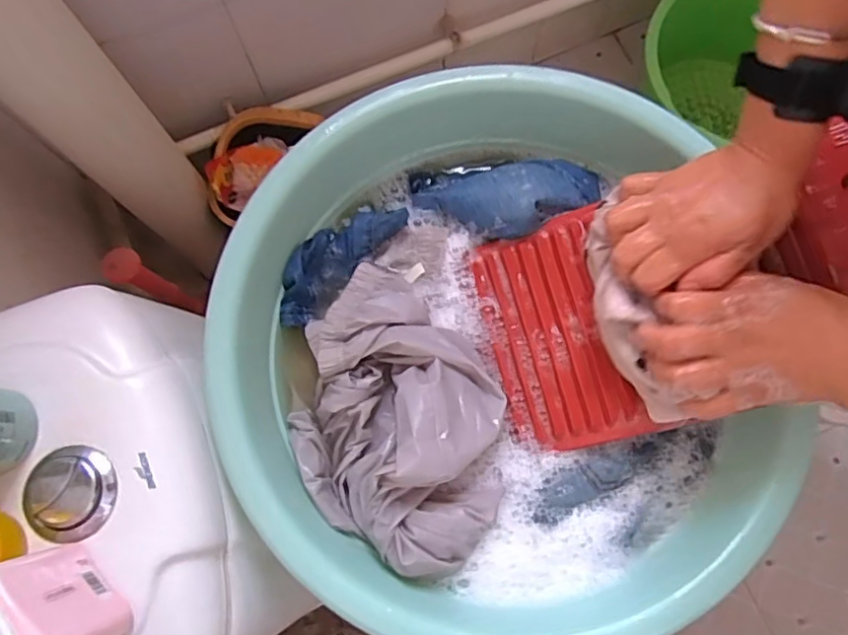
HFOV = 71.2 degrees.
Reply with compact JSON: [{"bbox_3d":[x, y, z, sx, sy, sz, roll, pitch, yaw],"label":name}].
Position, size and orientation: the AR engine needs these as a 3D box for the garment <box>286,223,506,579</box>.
[{"bbox_3d":[-0.029,0.063,0.482,0.174,0.057,0.278,-20,76,-5],"label":"garment"}]

